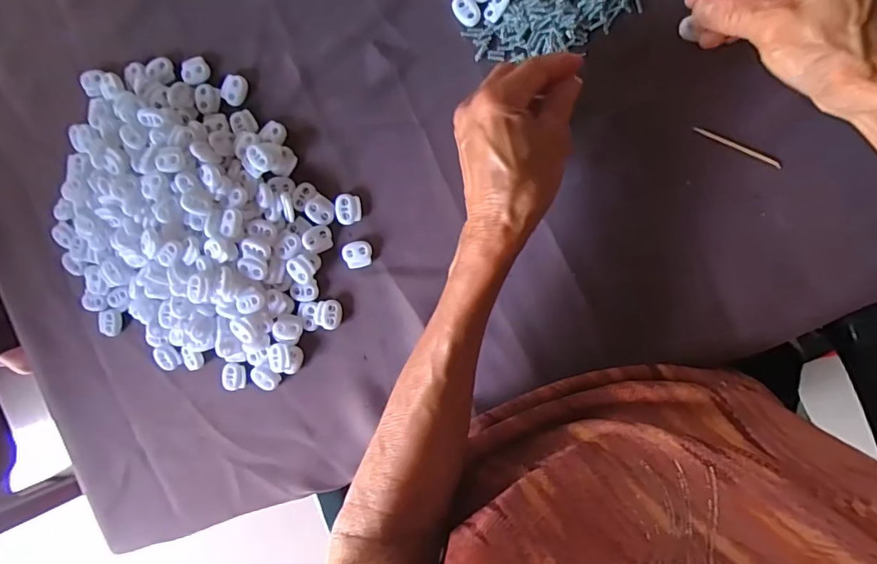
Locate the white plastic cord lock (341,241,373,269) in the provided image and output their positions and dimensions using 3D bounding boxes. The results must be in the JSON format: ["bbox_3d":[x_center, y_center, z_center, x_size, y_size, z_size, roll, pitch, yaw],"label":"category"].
[{"bbox_3d":[-0.061,-0.020,0.383,0.022,0.006,0.020,-8,94,8],"label":"white plastic cord lock"}]

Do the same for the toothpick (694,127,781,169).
[{"bbox_3d":[0.200,-0.090,0.341,0.059,0.004,0.004,27,98,4],"label":"toothpick"}]

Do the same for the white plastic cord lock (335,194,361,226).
[{"bbox_3d":[-0.067,-0.054,0.381,0.019,0.005,0.022,-3,95,7],"label":"white plastic cord lock"}]

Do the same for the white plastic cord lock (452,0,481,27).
[{"bbox_3d":[0.019,-0.190,0.357,0.015,0.004,0.024,-40,90,9],"label":"white plastic cord lock"}]

